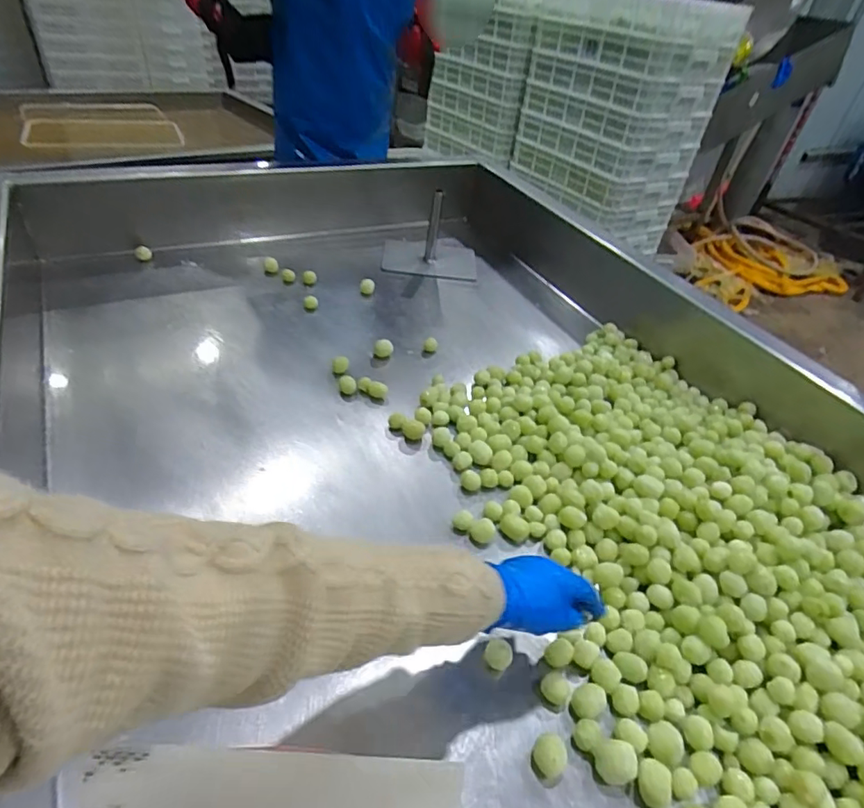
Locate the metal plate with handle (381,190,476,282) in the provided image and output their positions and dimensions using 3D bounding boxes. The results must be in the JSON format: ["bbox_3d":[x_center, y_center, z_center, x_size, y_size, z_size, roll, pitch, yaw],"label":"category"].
[{"bbox_3d":[-0.003,-0.408,1.223,0.218,0.163,0.207,4,39,-6],"label":"metal plate with handle"}]

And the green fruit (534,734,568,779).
[{"bbox_3d":[0.111,0.330,0.496,0.028,0.027,0.031,-26,50,-34],"label":"green fruit"}]

